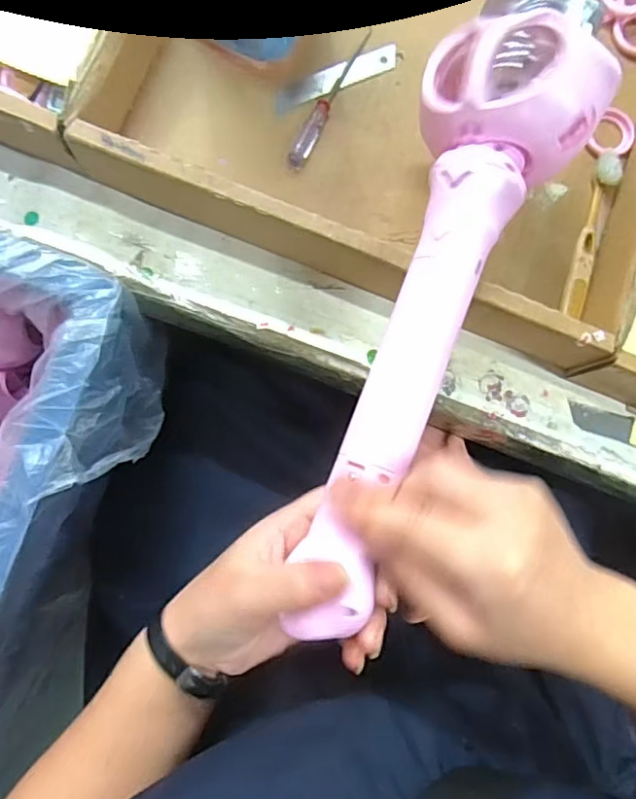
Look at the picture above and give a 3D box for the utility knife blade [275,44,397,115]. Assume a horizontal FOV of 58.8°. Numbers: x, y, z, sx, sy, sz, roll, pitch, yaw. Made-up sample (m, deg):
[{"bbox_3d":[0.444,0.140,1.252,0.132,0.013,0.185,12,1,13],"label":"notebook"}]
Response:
[{"bbox_3d":[0.013,-0.225,0.396,0.095,0.004,0.017,-26,91,-8],"label":"utility knife blade"}]

